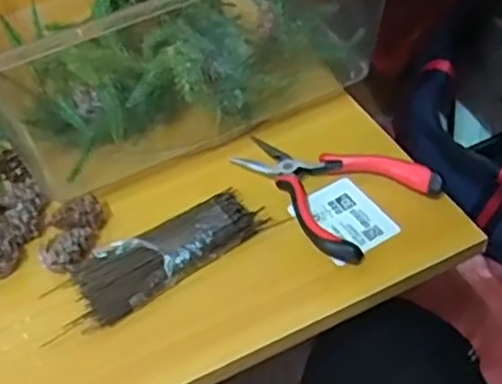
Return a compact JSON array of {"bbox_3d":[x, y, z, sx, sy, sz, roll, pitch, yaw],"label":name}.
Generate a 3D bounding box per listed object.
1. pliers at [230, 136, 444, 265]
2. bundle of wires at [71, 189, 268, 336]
[{"bbox_3d":[0.050,-0.012,0.470,0.081,0.022,0.126,-34,53,-22],"label":"pliers"},{"bbox_3d":[-0.049,0.037,0.436,0.122,0.016,0.046,-24,50,-14],"label":"bundle of wires"}]

